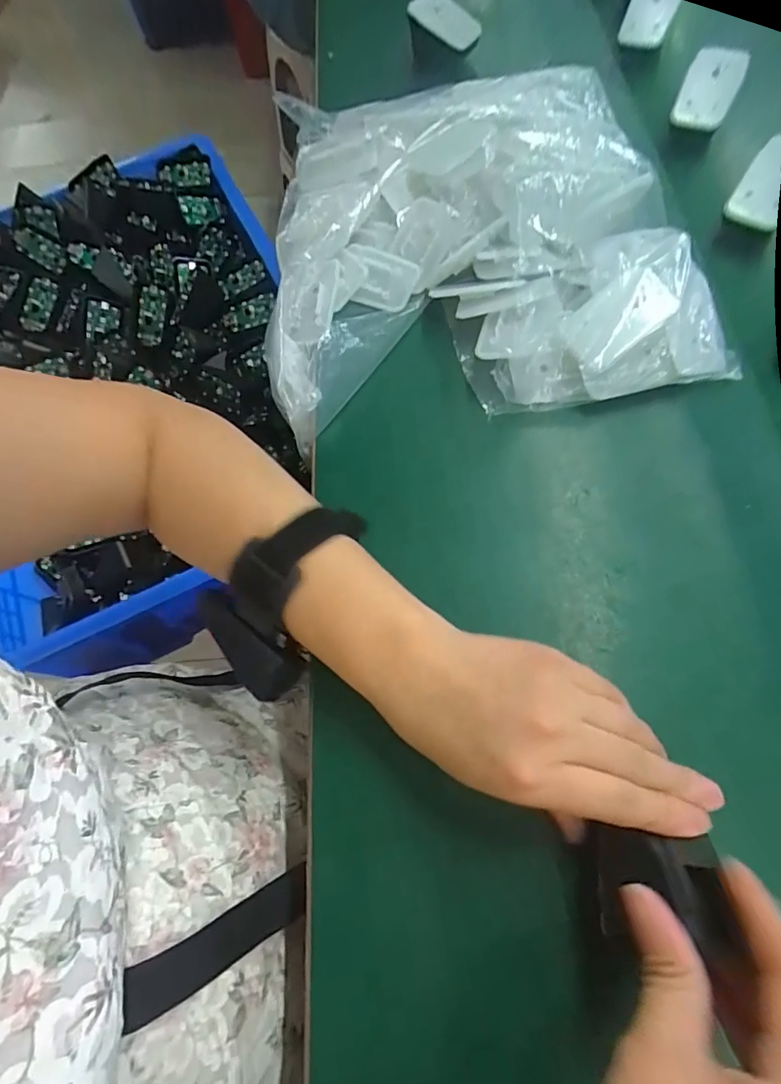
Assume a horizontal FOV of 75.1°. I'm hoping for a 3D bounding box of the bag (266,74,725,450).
[{"bbox_3d":[0.044,-0.226,0.367,0.289,0.067,0.308,-13,68,0],"label":"bag"}]

